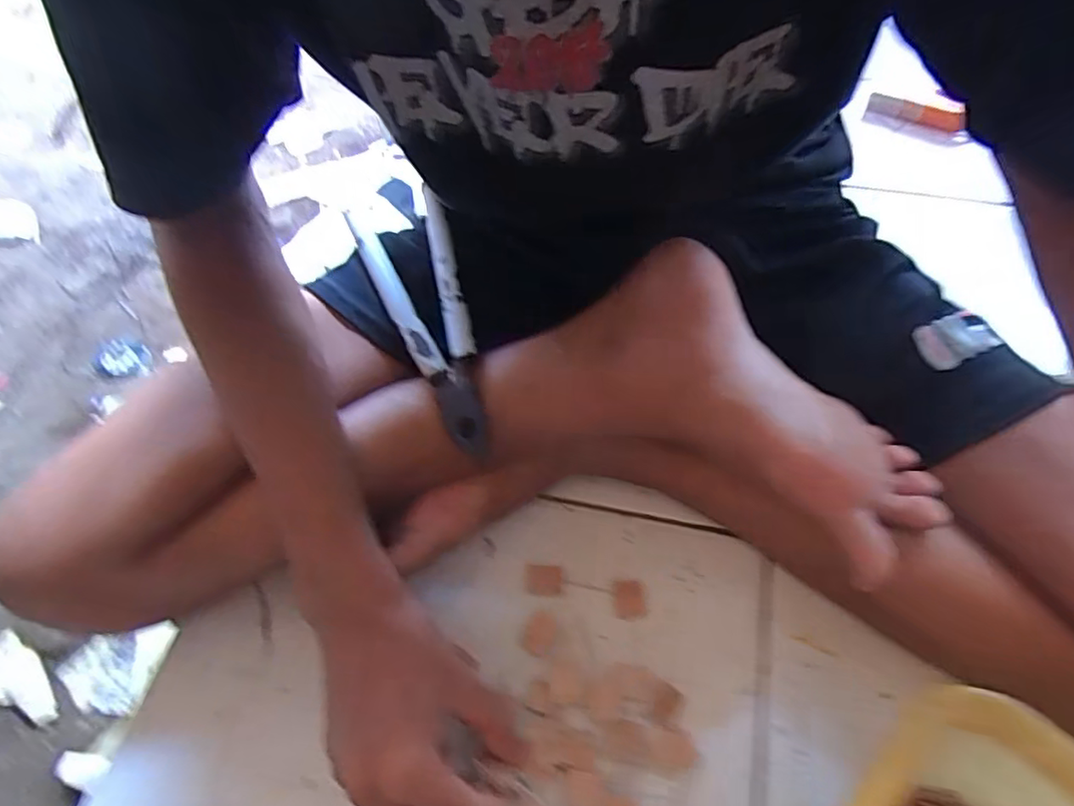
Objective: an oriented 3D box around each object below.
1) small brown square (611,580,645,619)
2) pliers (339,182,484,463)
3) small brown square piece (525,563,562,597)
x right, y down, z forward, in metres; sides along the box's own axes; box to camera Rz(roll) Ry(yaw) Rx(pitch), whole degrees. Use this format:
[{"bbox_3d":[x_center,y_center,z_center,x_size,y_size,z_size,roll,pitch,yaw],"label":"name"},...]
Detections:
[{"bbox_3d":[0.063,0.135,0.425,0.021,0.004,0.025,-4,58,0],"label":"small brown square"},{"bbox_3d":[-0.072,-0.056,0.421,0.061,0.019,0.193,-19,71,-8],"label":"pliers"},{"bbox_3d":[0.005,0.124,0.435,0.025,0.004,0.020,4,59,5],"label":"small brown square piece"}]

